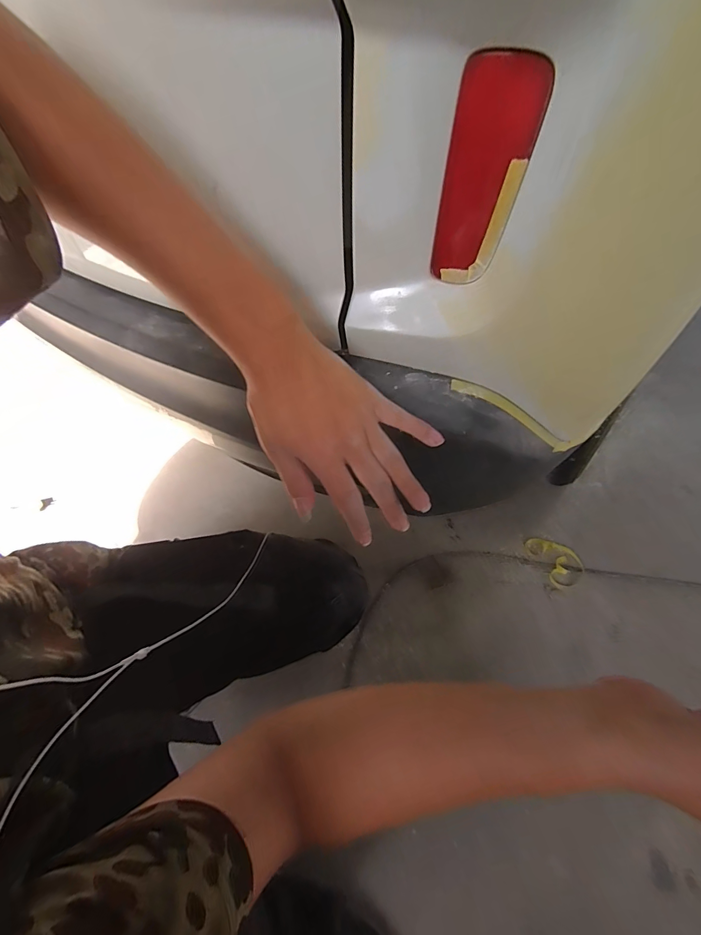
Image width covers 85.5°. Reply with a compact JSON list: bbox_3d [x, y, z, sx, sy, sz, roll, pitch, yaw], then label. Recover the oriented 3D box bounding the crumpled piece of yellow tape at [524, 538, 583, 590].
[{"bbox_3d":[0.452,0.201,0.833,0.088,0.013,0.119,-22,56,-11],"label":"crumpled piece of yellow tape"}]

